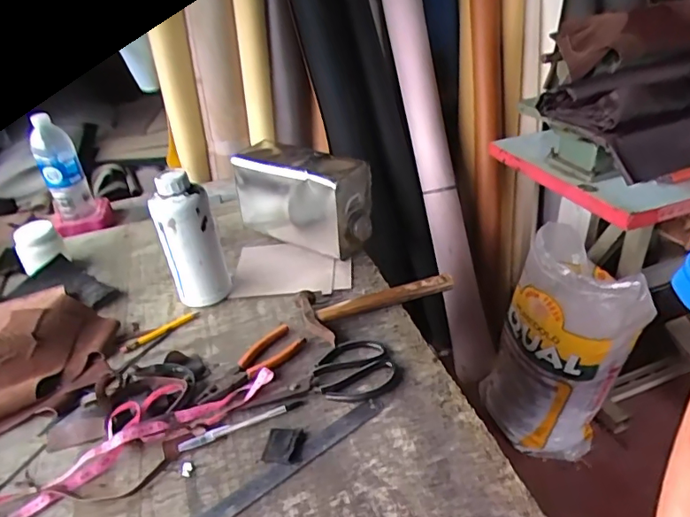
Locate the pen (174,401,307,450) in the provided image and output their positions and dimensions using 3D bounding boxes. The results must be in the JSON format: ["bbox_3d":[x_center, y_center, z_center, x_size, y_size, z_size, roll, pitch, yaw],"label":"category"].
[{"bbox_3d":[-0.125,0.198,0.638,0.150,0.009,0.014,-17,34,-15],"label":"pen"}]

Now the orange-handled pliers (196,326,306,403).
[{"bbox_3d":[-0.126,0.145,0.717,0.052,0.014,0.160,21,42,37],"label":"orange-handled pliers"}]

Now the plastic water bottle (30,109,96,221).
[{"bbox_3d":[-0.591,-0.181,1.110,0.075,0.225,0.057,-23,36,-23],"label":"plastic water bottle"}]

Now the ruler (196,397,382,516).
[{"bbox_3d":[-0.122,0.258,0.557,0.404,0.006,0.026,-27,37,-28],"label":"ruler"}]

